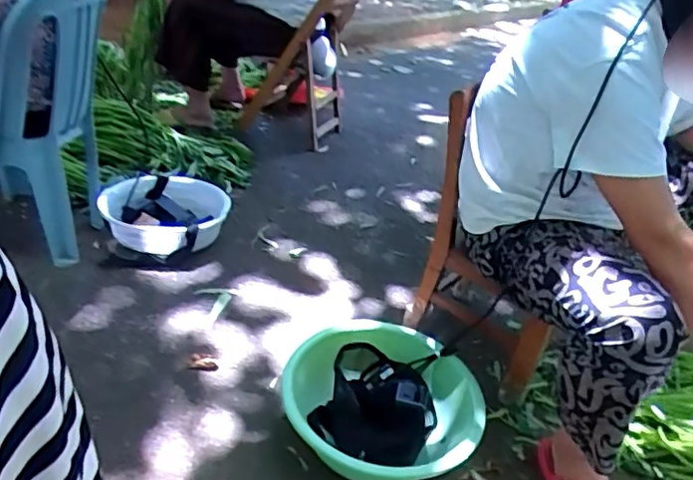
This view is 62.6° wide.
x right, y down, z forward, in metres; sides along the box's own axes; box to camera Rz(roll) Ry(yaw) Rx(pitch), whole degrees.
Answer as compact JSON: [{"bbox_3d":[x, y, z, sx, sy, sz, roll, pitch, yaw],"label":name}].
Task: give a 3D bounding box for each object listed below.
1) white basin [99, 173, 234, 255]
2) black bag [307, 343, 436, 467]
[{"bbox_3d":[-0.480,-0.062,1.522,0.313,0.115,0.275,2,31,-10],"label":"white basin"},{"bbox_3d":[0.068,0.289,1.040,0.212,0.128,0.213,25,36,27],"label":"black bag"}]

